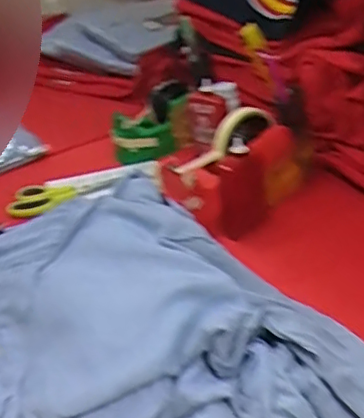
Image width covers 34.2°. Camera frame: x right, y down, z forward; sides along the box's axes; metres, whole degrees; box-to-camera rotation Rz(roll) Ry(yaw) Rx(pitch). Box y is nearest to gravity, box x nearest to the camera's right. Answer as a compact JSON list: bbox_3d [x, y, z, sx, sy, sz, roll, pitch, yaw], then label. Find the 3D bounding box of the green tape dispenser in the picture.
[{"bbox_3d":[-0.043,-0.130,0.896,0.133,0.086,0.058,-20,35,-25],"label":"green tape dispenser"}]

